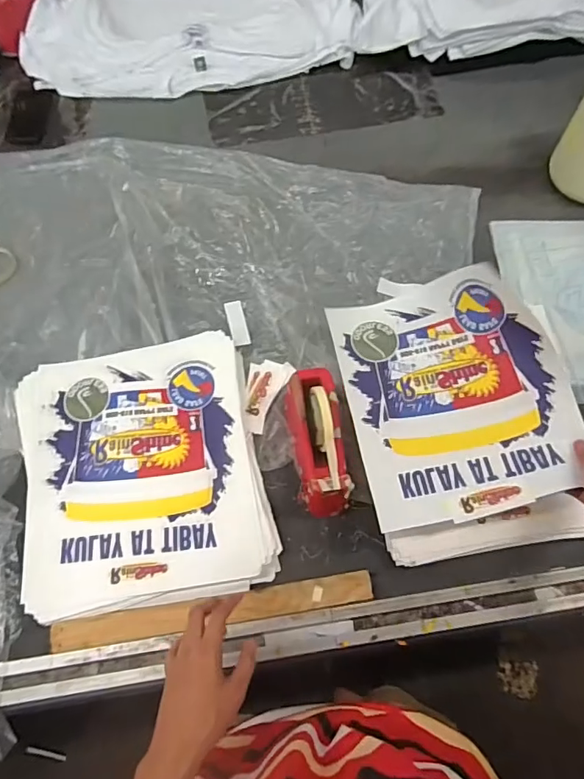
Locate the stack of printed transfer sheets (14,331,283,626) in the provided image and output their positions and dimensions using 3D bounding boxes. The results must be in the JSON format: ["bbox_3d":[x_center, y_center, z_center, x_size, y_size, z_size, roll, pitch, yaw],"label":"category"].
[{"bbox_3d":[-0.231,0.118,0.751,0.355,0.028,0.394,-12,66,-5],"label":"stack of printed transfer sheets"}]

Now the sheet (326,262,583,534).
[{"bbox_3d":[0.232,-0.004,0.703,0.312,0.104,0.376,-10,66,-4],"label":"sheet"}]

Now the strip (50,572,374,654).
[{"bbox_3d":[-0.107,0.301,0.663,0.431,0.009,0.040,-8,66,-3],"label":"strip"}]

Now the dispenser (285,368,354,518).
[{"bbox_3d":[0.041,0.075,0.723,0.077,0.107,0.200,-9,66,-4],"label":"dispenser"}]

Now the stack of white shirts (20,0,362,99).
[{"bbox_3d":[-0.235,-0.879,1.182,0.792,0.067,0.432,-8,66,-3],"label":"stack of white shirts"}]

